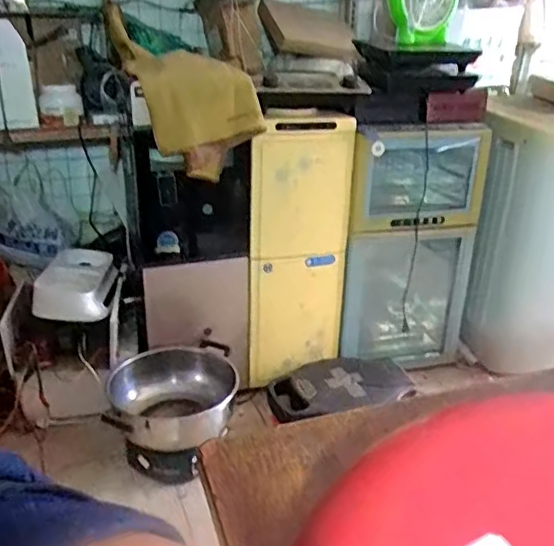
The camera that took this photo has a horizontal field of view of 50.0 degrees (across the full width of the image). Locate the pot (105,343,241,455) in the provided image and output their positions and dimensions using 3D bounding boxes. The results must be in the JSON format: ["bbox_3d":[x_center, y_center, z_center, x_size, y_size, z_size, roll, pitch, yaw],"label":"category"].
[{"bbox_3d":[-0.263,0.314,1.591,0.322,0.139,0.253,-13,28,-29],"label":"pot"}]

